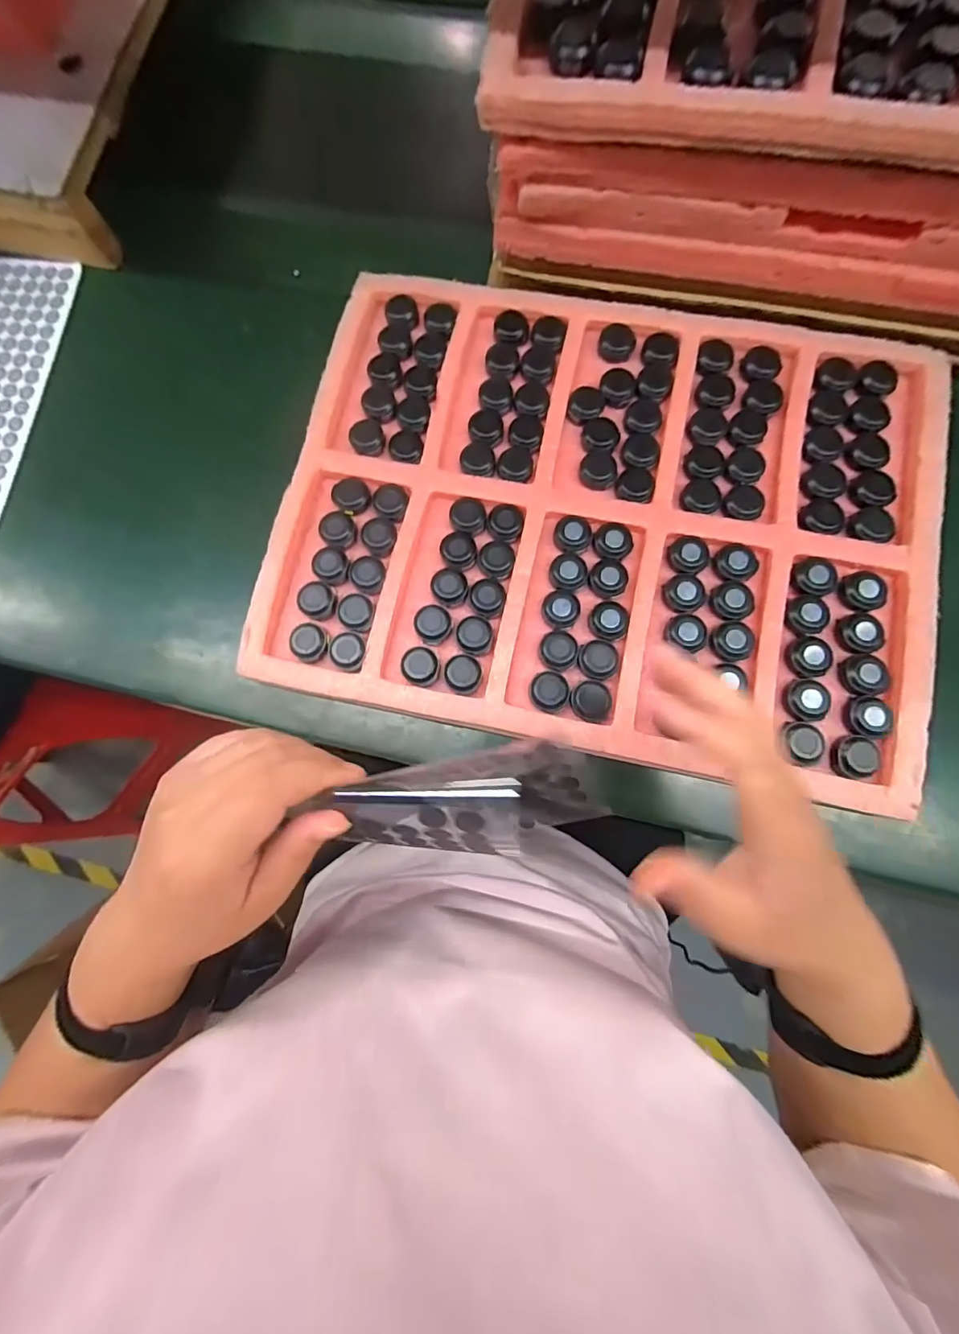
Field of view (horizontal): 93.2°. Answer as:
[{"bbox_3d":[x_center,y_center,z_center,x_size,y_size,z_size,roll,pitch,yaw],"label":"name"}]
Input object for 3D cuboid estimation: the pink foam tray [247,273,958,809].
[{"bbox_3d":[0.094,-0.122,0.365,0.484,0.045,0.363,12,82,2],"label":"pink foam tray"}]

